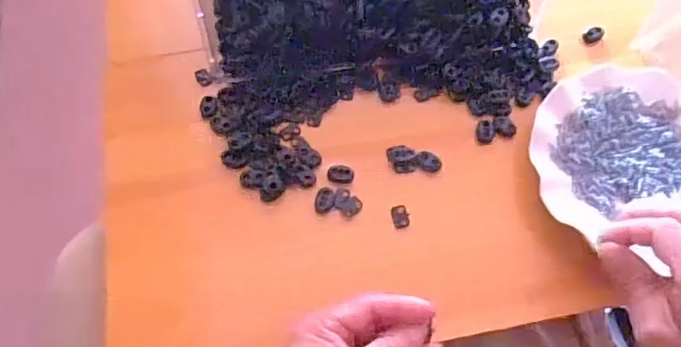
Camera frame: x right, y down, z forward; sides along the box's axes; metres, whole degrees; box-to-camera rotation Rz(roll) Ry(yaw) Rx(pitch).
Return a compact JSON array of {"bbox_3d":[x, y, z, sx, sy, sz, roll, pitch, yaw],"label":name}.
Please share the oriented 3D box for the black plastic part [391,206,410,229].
[{"bbox_3d":[0.048,0.034,0.428,0.013,0.004,0.020,-9,63,-6],"label":"black plastic part"}]

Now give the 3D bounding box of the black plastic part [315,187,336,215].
[{"bbox_3d":[-0.012,0.022,0.432,0.015,0.006,0.021,12,63,5],"label":"black plastic part"}]

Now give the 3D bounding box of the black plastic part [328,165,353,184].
[{"bbox_3d":[0.001,0.000,0.444,0.021,0.004,0.017,6,63,2],"label":"black plastic part"}]

